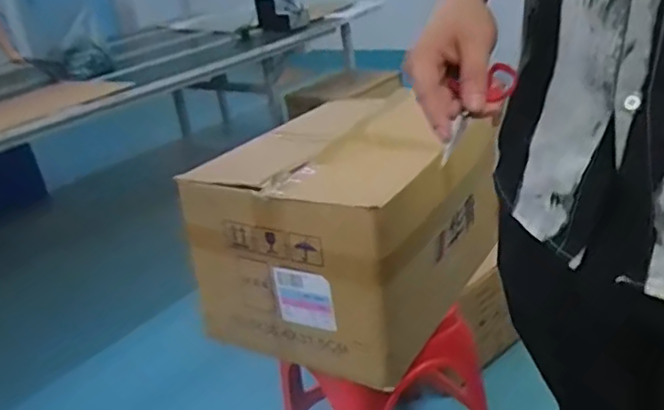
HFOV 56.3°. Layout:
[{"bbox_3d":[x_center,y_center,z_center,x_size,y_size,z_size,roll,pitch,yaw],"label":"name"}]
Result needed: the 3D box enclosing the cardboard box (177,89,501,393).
[{"bbox_3d":[0.023,0.043,1.120,0.374,0.325,0.412,14,32,38],"label":"cardboard box"}]

